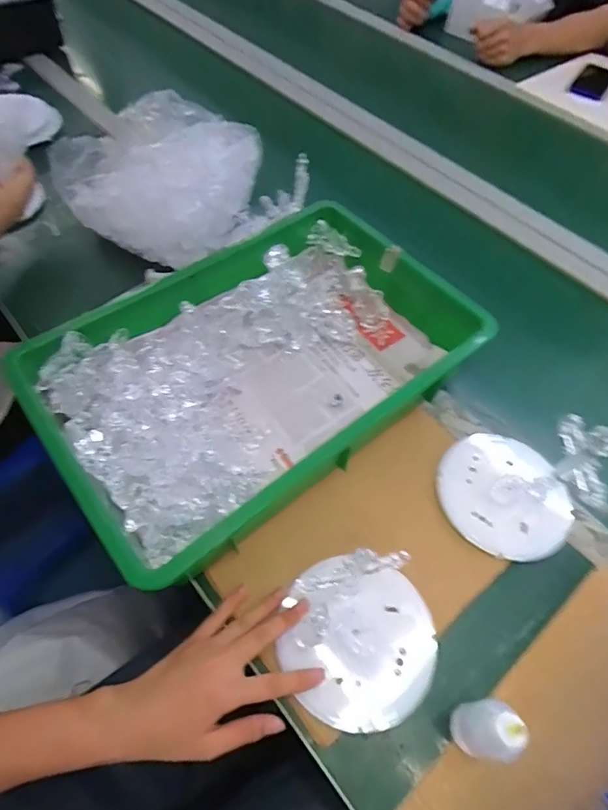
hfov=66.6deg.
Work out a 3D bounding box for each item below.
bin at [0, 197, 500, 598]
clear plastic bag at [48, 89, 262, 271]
[{"bbox_3d":[-0.036,-0.040,0.488,0.423,0.089,0.279,-30,63,-20],"label":"bin"},{"bbox_3d":[-0.203,-0.317,0.624,0.249,0.125,0.200,37,63,19],"label":"clear plastic bag"}]

